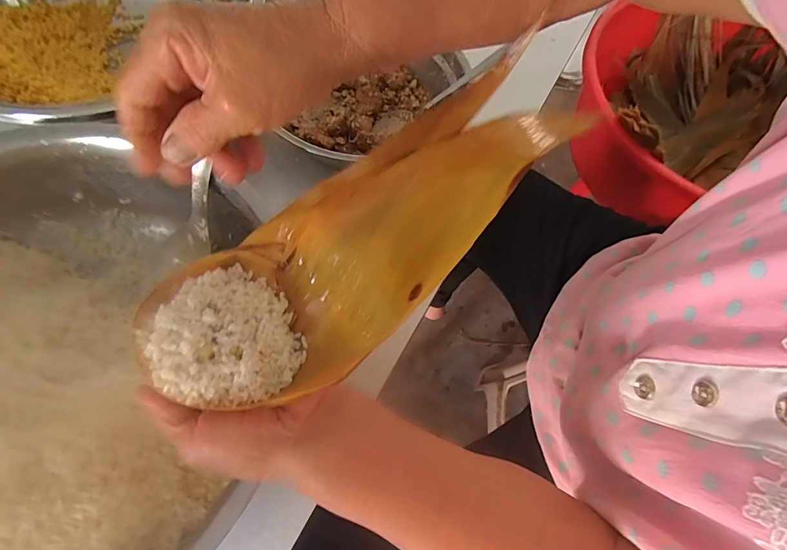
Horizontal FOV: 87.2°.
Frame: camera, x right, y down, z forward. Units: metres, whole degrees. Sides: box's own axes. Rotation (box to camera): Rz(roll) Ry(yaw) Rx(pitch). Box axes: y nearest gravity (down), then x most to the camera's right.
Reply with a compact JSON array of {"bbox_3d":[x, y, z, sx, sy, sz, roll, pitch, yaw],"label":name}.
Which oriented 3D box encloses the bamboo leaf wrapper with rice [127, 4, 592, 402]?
[{"bbox_3d":[-0.009,-0.026,0.234,0.266,0.043,0.096,-39,73,-8],"label":"bamboo leaf wrapper with rice"}]

